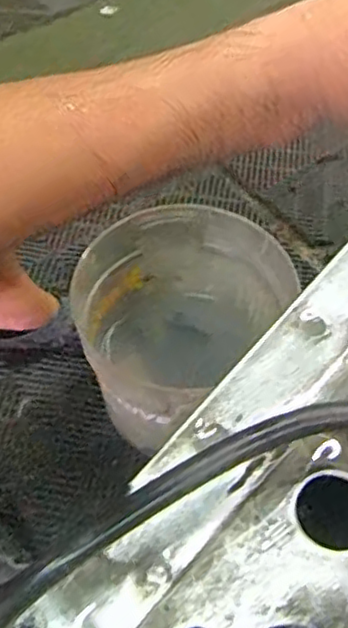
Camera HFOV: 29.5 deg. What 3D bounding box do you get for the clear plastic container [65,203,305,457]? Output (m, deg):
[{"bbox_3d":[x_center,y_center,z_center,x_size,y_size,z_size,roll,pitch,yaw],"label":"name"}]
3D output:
[{"bbox_3d":[0.001,0.024,1.024,0.270,0.278,0.302,36,62,22],"label":"clear plastic container"}]

